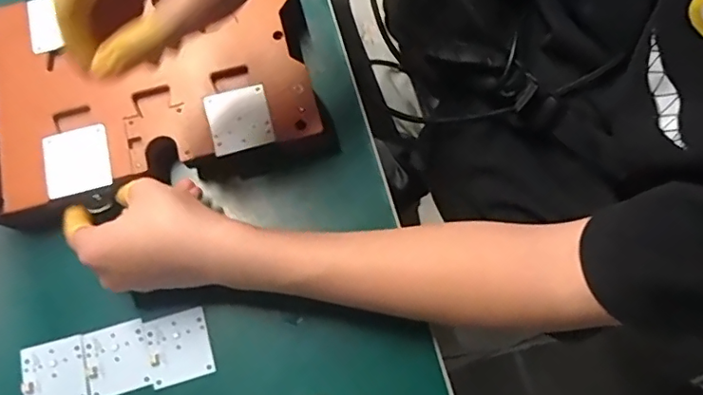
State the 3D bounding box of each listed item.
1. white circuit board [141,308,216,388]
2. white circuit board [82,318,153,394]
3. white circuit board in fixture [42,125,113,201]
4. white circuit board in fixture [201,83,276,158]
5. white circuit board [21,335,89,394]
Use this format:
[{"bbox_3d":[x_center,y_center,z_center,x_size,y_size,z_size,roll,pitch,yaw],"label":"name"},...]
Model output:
[{"bbox_3d":[-0.124,0.106,0.379,0.044,0.004,0.047,-16,75,-4],"label":"white circuit board"},{"bbox_3d":[-0.168,0.115,0.378,0.044,0.004,0.047,-16,75,-4],"label":"white circuit board"},{"bbox_3d":[-0.200,-0.027,0.386,0.047,0.006,0.048,-13,75,-3],"label":"white circuit board in fixture"},{"bbox_3d":[-0.082,-0.057,0.386,0.045,0.004,0.048,-15,75,-2],"label":"white circuit board in fixture"},{"bbox_3d":[-0.212,0.126,0.377,0.045,0.004,0.047,-16,75,-4],"label":"white circuit board"}]

